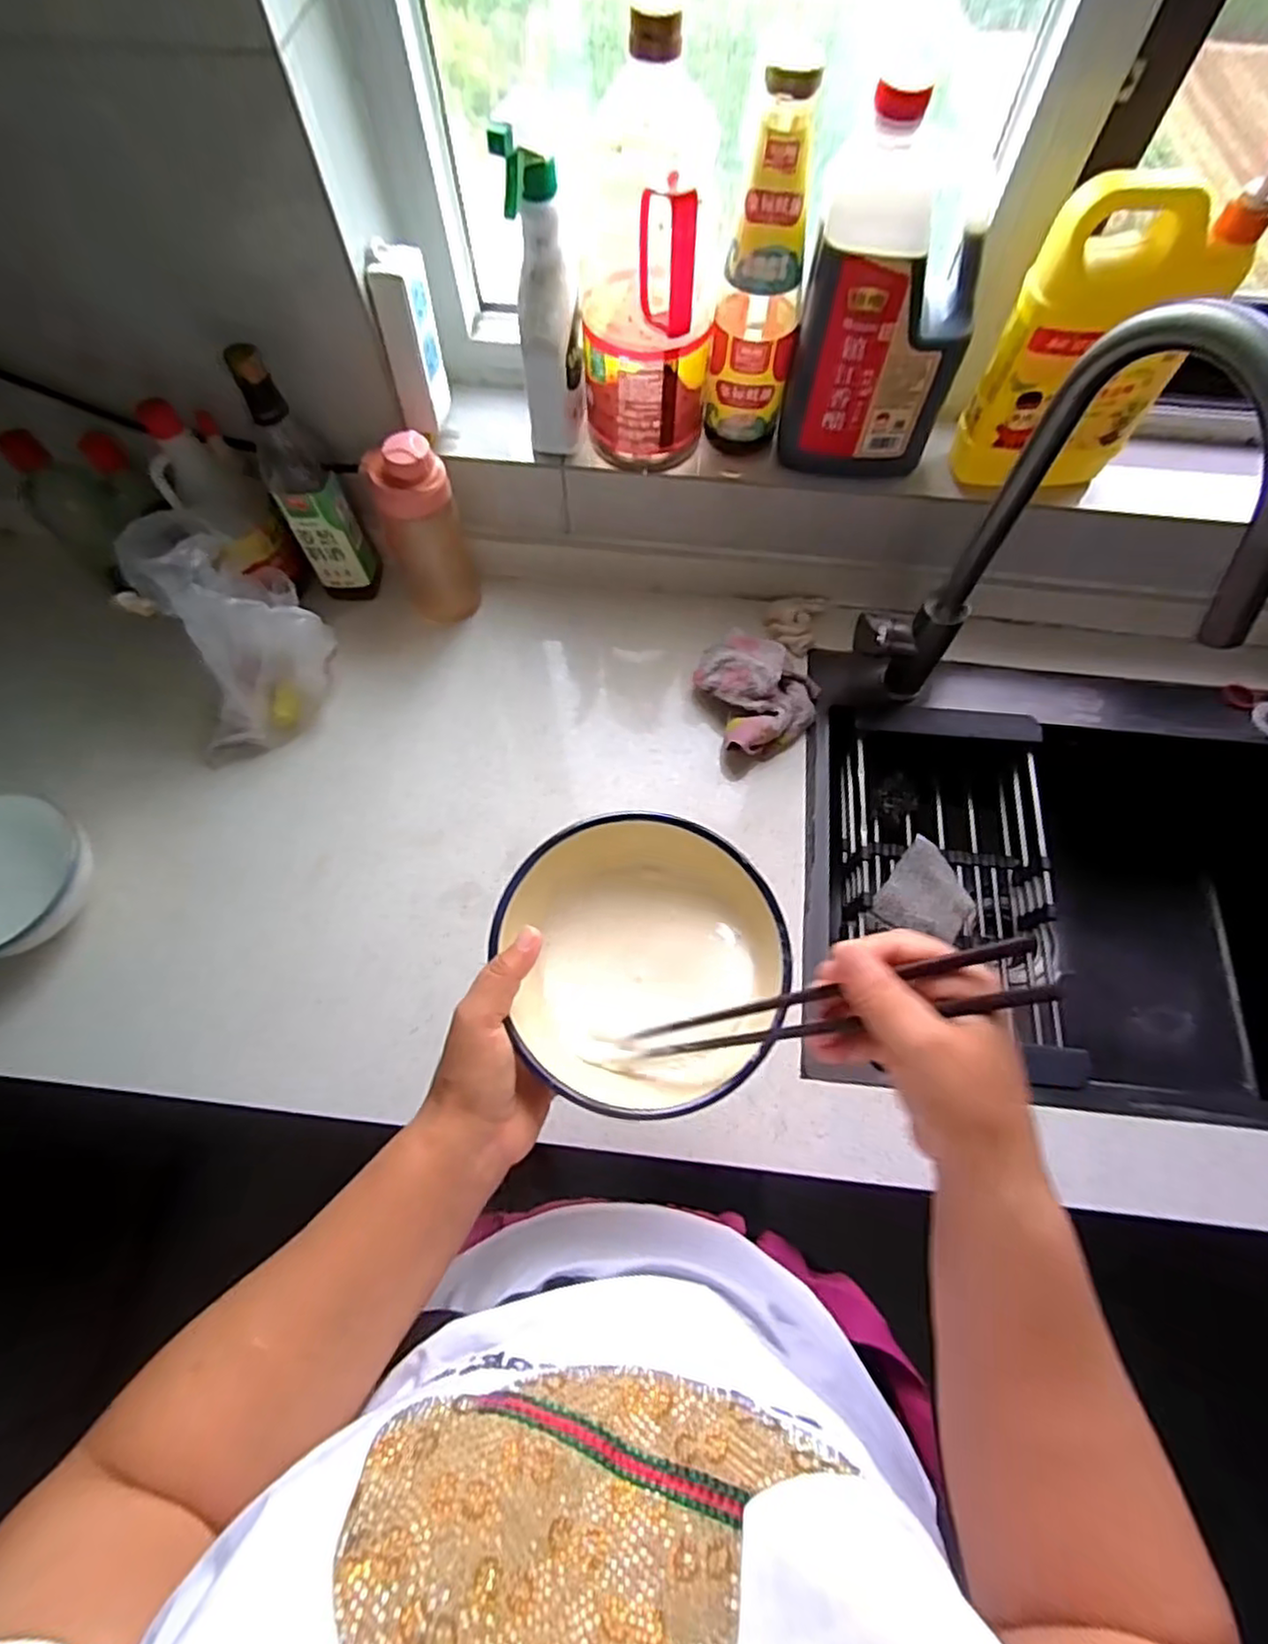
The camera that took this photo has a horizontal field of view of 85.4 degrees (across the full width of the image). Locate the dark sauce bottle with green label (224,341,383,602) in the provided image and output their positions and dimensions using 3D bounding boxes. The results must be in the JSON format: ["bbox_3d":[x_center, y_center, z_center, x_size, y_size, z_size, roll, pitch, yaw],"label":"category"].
[{"bbox_3d":[-0.344,-0.345,0.729,0.073,0.302,0.057,-24,69,-9],"label":"dark sauce bottle with green label"}]

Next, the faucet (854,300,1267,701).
[{"bbox_3d":[0.318,-0.174,0.564,0.065,0.448,0.240,-35,71,-12],"label":"faucet"}]

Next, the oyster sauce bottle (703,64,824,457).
[{"bbox_3d":[0.111,-0.460,0.605,0.073,0.284,0.075,13,69,6],"label":"oyster sauce bottle"}]

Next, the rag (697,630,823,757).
[{"bbox_3d":[0.140,-0.144,0.753,0.124,0.073,0.133,-21,69,-7],"label":"rag"}]

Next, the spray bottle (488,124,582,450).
[{"bbox_3d":[-0.078,-0.444,0.602,0.054,0.244,0.051,-1,68,1],"label":"spray bottle"}]

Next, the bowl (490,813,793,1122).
[{"bbox_3d":[0.008,0.088,0.441,0.171,0.069,0.182,0,68,1],"label":"bowl"}]

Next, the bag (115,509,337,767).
[{"bbox_3d":[-0.450,-0.203,0.736,0.204,0.180,0.175,42,74,16],"label":"bag"}]

